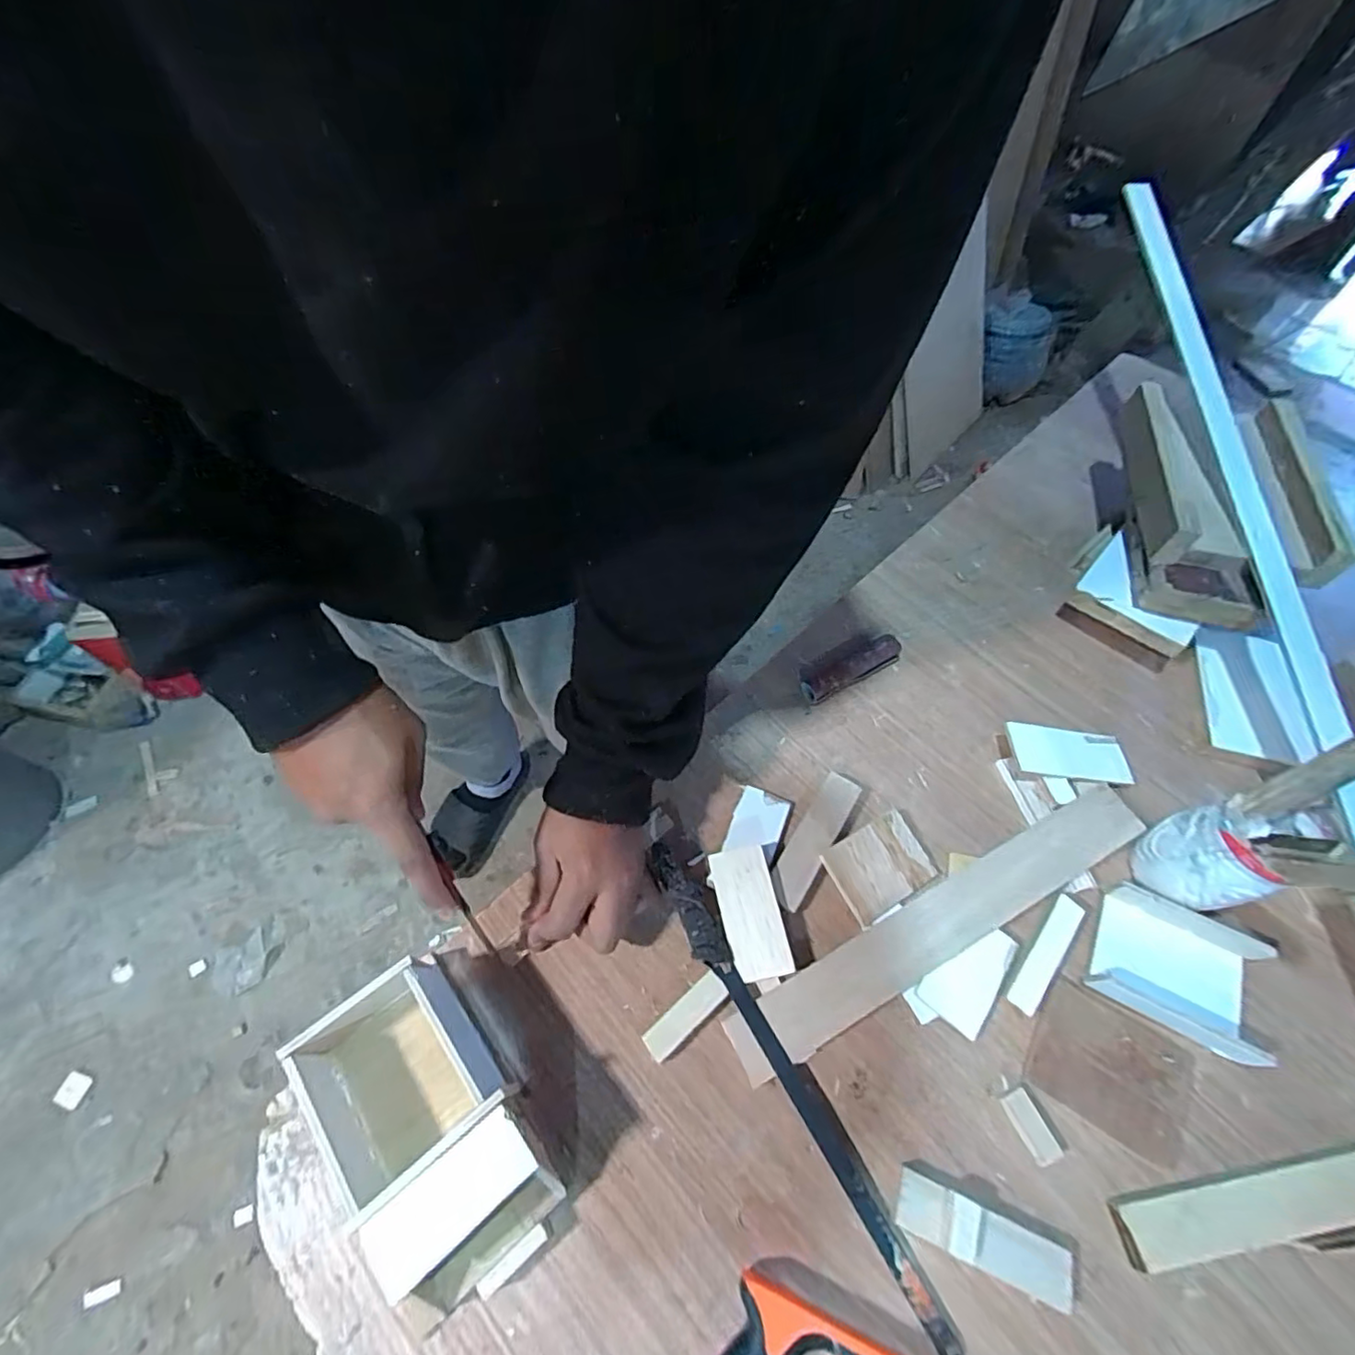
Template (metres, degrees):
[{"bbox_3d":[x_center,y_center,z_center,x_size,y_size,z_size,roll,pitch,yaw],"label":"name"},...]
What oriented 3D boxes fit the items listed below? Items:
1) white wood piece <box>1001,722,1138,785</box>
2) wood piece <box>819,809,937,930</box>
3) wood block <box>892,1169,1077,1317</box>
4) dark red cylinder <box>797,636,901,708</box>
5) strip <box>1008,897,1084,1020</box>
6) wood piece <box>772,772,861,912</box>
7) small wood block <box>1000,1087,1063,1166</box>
[{"bbox_3d":[0.319,0.062,0.498,0.099,0.009,0.042,6,62,-2],"label":"white wood piece"},{"bbox_3d":[0.151,0.141,0.457,0.074,0.014,0.057,-26,63,-15],"label":"wood piece"},{"bbox_3d":[0.177,0.322,0.349,0.098,0.021,0.028,21,61,11],"label":"wood block"},{"bbox_3d":[0.154,-0.008,0.544,0.097,0.025,0.030,-26,63,-15],"label":"dark red cylinder"},{"bbox_3d":[0.254,0.190,0.420,0.020,0.005,0.084,35,72,14],"label":"strip"},{"bbox_3d":[0.104,0.123,0.469,0.027,0.017,0.114,31,64,17],"label":"wood piece"},{"bbox_3d":[0.221,0.281,0.381,0.018,0.004,0.038,-20,61,-12],"label":"small wood block"}]

